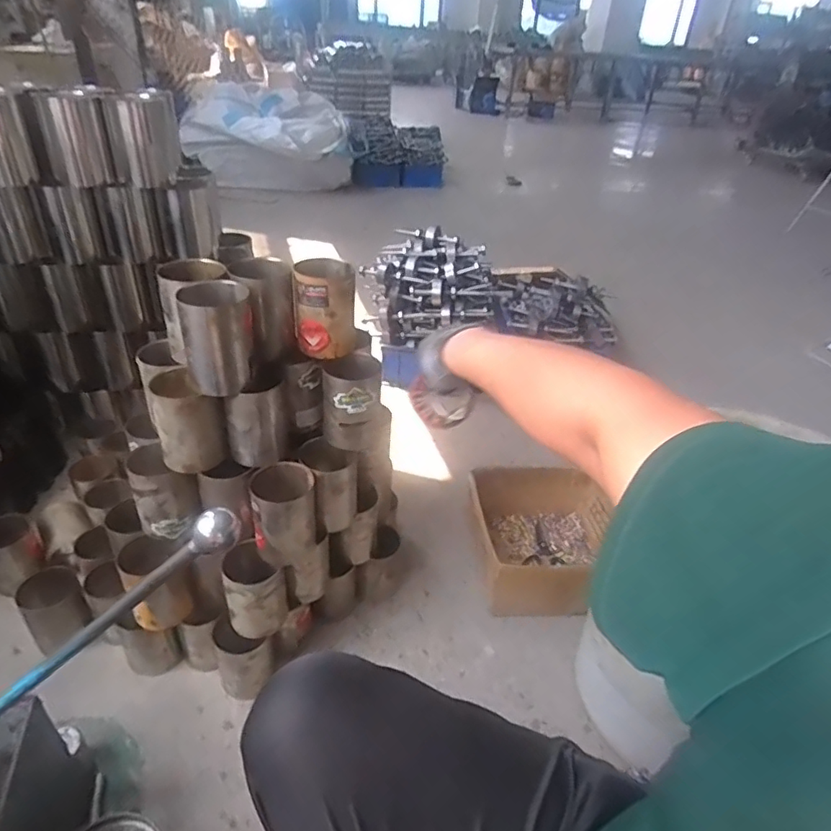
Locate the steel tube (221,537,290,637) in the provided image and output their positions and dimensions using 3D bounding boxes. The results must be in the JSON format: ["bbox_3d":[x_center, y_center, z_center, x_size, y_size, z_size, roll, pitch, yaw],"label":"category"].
[{"bbox_3d":[-0.254,0.271,0.884,0.084,0.135,0.078,3,35,-2],"label":"steel tube"}]

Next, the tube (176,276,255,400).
[{"bbox_3d":[-0.265,-0.105,0.768,0.083,0.129,0.085,0,35,-6],"label":"tube"}]

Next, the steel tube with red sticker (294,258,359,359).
[{"bbox_3d":[-0.139,-0.167,0.871,0.093,0.124,0.093,-5,36,-14],"label":"steel tube with red sticker"}]

